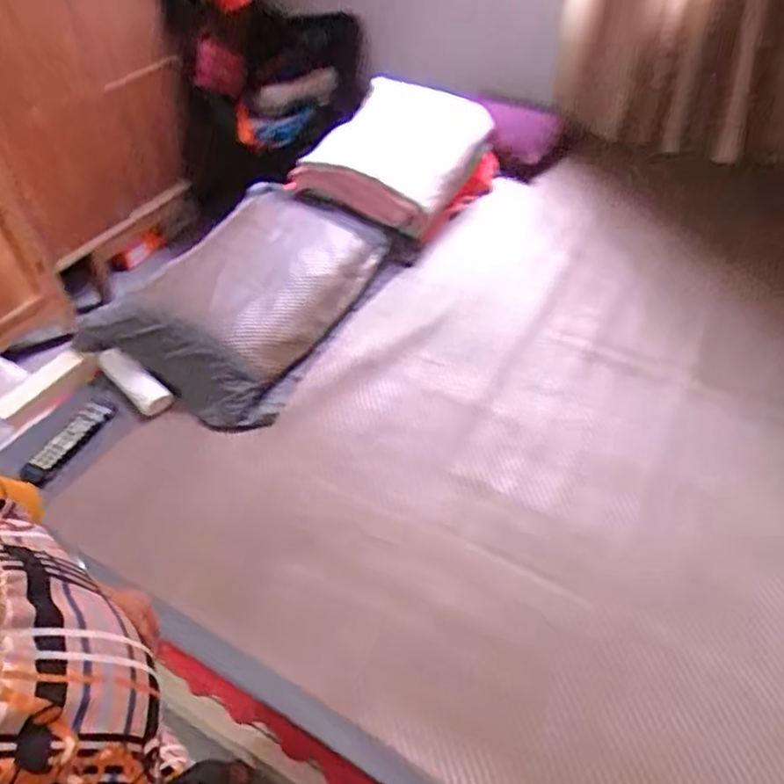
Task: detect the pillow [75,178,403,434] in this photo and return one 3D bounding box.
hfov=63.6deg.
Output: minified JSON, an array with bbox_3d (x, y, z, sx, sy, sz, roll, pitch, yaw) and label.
[{"bbox_3d":[-0.289,-0.229,1.342,0.377,0.243,0.627,25,52,20],"label":"pillow"}]

